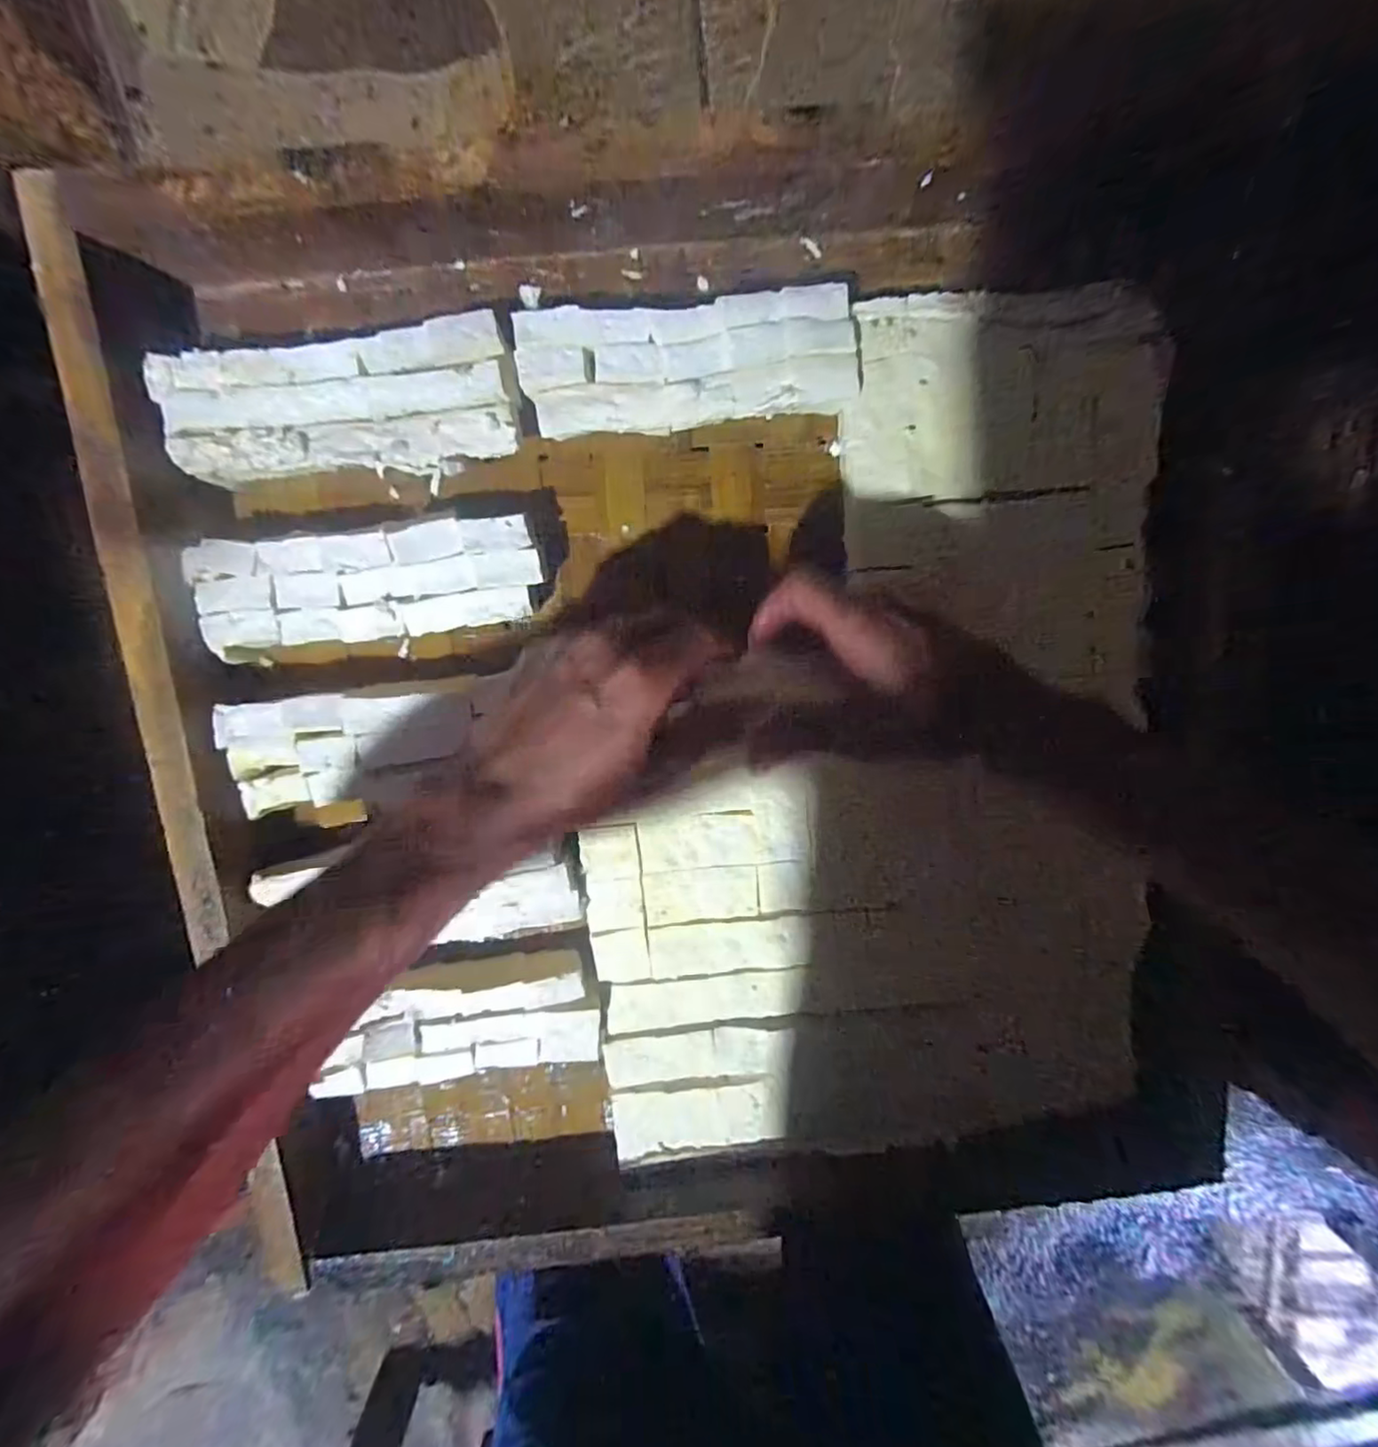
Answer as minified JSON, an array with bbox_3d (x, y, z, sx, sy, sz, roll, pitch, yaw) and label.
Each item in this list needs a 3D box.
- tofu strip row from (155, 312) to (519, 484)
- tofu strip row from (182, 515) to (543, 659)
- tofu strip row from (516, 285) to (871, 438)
[{"bbox_3d":[-0.178,-0.161,0.319,0.172,0.033,0.069,-9,101,0],"label":"tofu strip row"},{"bbox_3d":[-0.169,-0.073,0.331,0.174,0.032,0.054,-7,99,-1],"label":"tofu strip row"},{"bbox_3d":[0.000,-0.186,0.324,0.169,0.034,0.059,-6,99,-2],"label":"tofu strip row"}]

